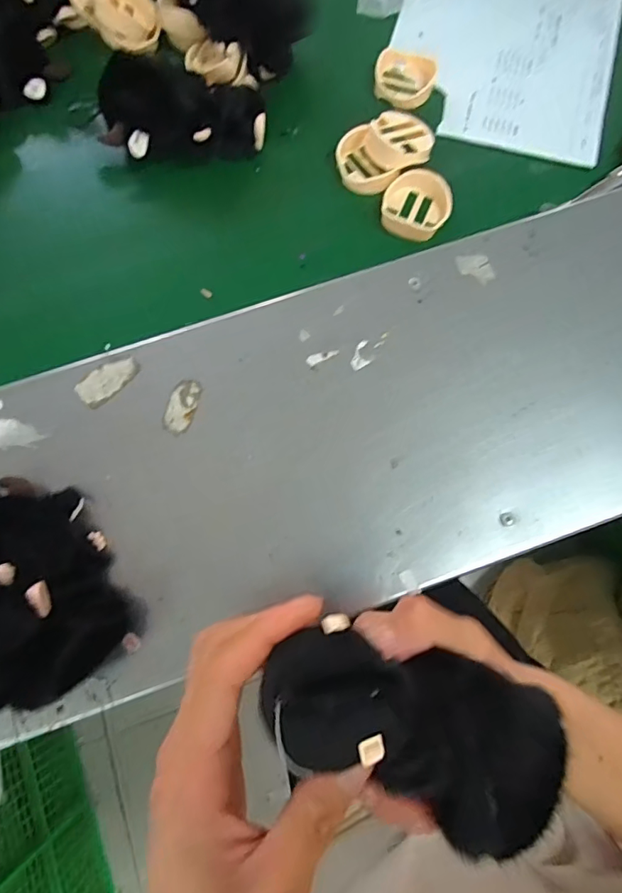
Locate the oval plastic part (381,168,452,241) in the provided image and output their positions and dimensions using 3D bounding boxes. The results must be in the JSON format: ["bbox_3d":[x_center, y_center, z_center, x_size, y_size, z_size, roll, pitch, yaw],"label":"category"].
[{"bbox_3d":[0.090,-0.208,0.427,0.056,0.022,0.053,20,76,6],"label":"oval plastic part"}]

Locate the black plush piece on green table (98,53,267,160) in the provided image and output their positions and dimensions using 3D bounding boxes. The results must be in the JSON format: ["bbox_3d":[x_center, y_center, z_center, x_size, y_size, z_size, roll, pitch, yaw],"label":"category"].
[{"bbox_3d":[-0.111,-0.285,0.415,0.141,0.053,0.073,-1,75,0],"label":"black plush piece on green table"}]

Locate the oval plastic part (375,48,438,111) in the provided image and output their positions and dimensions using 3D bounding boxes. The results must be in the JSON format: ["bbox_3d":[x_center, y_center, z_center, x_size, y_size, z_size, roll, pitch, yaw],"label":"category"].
[{"bbox_3d":[0.087,-0.344,0.463,0.054,0.016,0.050,17,76,5],"label":"oval plastic part"}]

